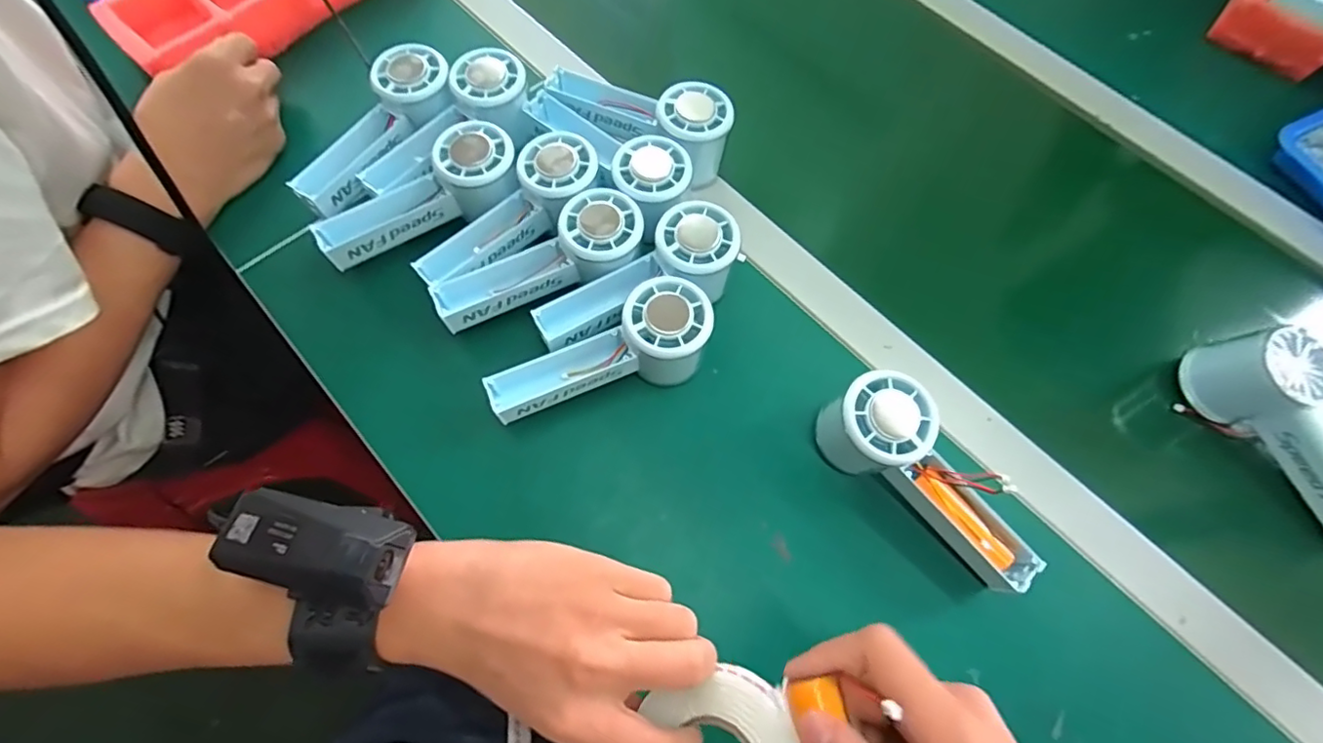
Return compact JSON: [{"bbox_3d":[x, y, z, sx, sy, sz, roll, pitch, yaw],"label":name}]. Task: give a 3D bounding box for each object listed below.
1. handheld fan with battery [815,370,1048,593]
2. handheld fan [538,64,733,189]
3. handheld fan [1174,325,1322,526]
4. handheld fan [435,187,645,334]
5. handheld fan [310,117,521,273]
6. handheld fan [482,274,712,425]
[{"bbox_3d":[0.169,0.065,0.351,0.147,0.057,0.053,41,74,15],"label":"handheld fan with battery"},{"bbox_3d":[-0.021,-0.199,0.453,0.154,0.052,0.060,18,70,7],"label":"handheld fan"},{"bbox_3d":[0.417,0.044,0.371,0.050,0.059,0.149,-20,70,-8],"label":"handheld fan"},{"bbox_3d":[-0.085,-0.077,0.402,0.150,0.052,0.055,-19,70,-7],"label":"handheld fan"},{"bbox_3d":[-0.178,-0.128,0.423,0.148,0.058,0.058,-20,70,-8],"label":"handheld fan"},{"bbox_3d":[-0.041,-0.012,0.382,0.145,0.056,0.055,-15,69,-6],"label":"handheld fan"}]

